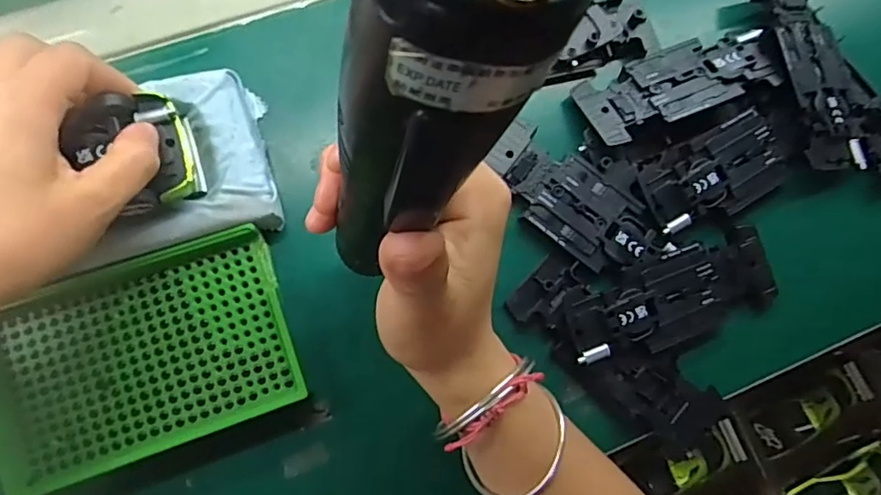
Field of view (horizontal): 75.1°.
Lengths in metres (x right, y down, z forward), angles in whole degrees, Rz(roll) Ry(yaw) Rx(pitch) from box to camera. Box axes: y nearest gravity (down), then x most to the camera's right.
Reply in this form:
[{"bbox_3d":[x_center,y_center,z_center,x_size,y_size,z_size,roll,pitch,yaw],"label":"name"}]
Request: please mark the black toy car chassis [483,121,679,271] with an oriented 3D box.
[{"bbox_3d":[0.076,-0.024,0.321,0.108,0.015,0.050,36,78,-1],"label":"black toy car chassis"}]

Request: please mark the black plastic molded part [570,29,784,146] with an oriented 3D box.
[{"bbox_3d":[0.145,-0.099,0.332,0.129,0.012,0.042,-22,84,-11],"label":"black plastic molded part"}]

